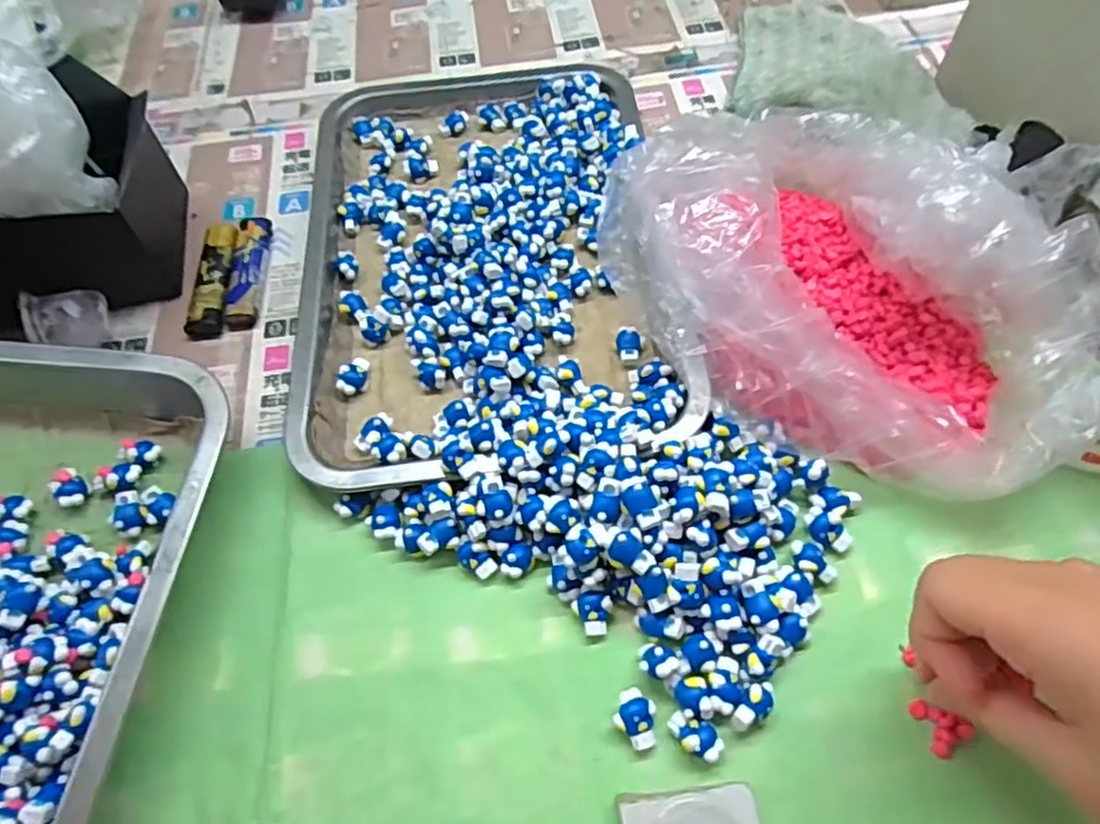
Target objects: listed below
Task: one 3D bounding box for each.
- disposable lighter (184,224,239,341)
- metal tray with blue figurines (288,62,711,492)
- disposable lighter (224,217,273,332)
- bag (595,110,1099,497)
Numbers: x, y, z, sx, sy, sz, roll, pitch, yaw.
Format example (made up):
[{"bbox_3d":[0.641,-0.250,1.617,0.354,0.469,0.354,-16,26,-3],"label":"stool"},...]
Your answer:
[{"bbox_3d":[-0.203,-0.082,0.416,0.022,0.011,0.086,-7,59,-1],"label":"disposable lighter"},{"bbox_3d":[-0.039,-0.105,0.406,0.201,0.034,0.323,-5,59,0],"label":"metal tray with blue figurines"},{"bbox_3d":[-0.182,-0.086,0.417,0.018,0.013,0.082,-6,59,0],"label":"disposable lighter"},{"bbox_3d":[0.141,-0.070,0.339,0.161,0.088,0.248,-30,62,-14],"label":"bag"}]

